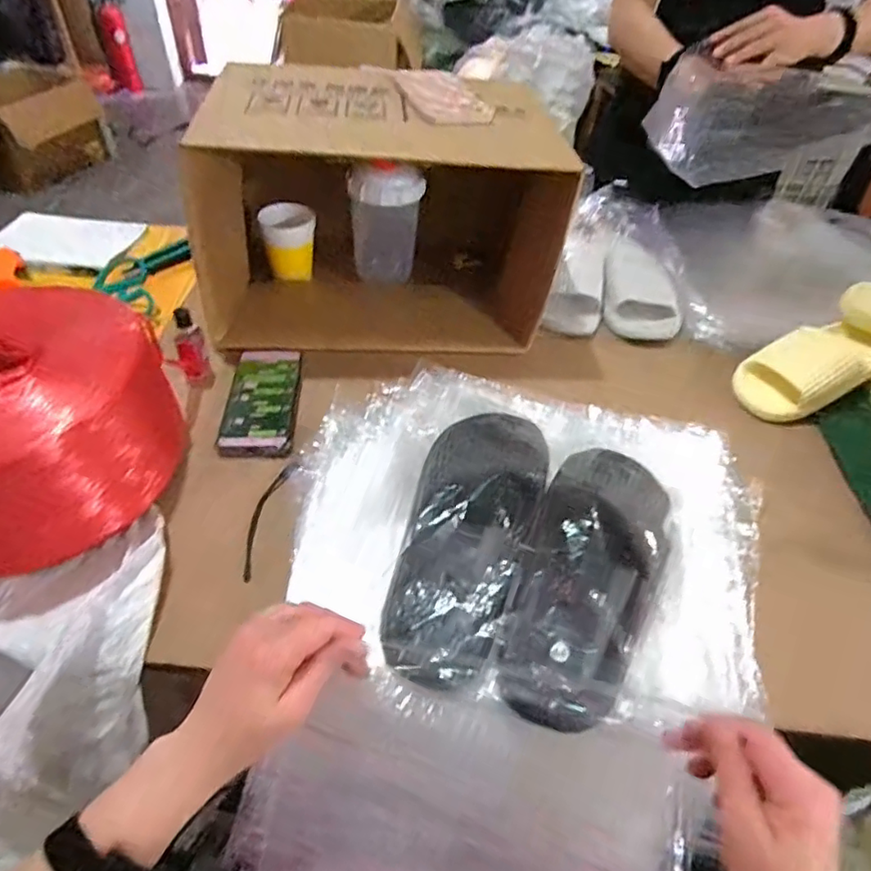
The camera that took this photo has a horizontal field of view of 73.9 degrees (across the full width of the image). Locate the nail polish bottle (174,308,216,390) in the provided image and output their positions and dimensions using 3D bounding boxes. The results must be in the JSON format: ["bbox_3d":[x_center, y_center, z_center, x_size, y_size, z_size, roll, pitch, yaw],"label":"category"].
[{"bbox_3d":[-0.277,-0.100,0.660,0.031,0.092,0.024,-19,29,-21],"label":"nail polish bottle"}]

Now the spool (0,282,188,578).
[{"bbox_3d":[-0.390,-0.020,0.534,0.269,0.125,0.245,24,49,17],"label":"spool"}]

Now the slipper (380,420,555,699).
[{"bbox_3d":[0.029,0.071,0.494,0.103,0.081,0.261,16,47,10],"label":"slipper"}]

